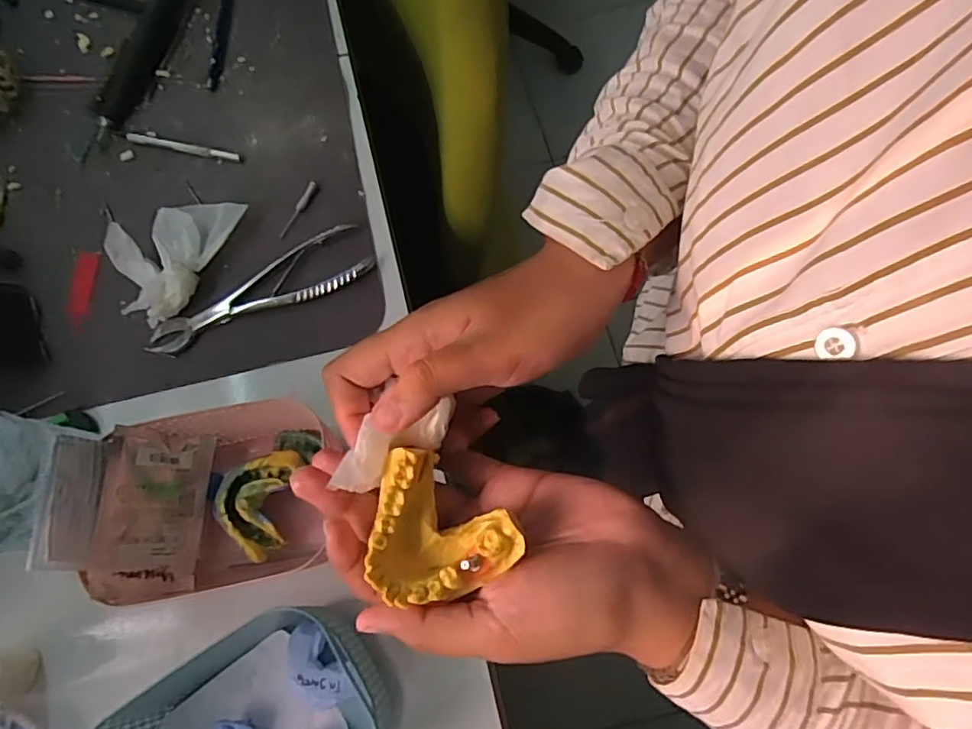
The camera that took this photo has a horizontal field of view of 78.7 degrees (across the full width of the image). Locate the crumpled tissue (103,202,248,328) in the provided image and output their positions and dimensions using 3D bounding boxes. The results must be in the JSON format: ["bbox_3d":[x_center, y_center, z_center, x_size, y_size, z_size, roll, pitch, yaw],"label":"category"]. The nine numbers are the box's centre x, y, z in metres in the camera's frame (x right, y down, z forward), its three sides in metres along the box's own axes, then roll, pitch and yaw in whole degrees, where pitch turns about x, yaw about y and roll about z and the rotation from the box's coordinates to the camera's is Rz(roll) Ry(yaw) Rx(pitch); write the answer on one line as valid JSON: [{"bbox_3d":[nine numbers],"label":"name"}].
[{"bbox_3d":[-0.276,-0.102,0.516,0.081,0.033,0.125,29,75,12],"label":"crumpled tissue"}]

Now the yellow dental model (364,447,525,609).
[{"bbox_3d":[-0.015,0.062,0.234,0.053,0.017,0.055,2,73,3],"label":"yellow dental model"}]

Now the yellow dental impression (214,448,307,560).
[{"bbox_3d":[-0.169,0.102,0.438,0.048,0.031,0.076,3,72,4],"label":"yellow dental impression"}]

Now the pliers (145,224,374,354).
[{"bbox_3d":[-0.196,-0.065,0.508,0.197,0.009,0.054,-22,72,-5],"label":"pliers"}]

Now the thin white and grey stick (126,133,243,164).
[{"bbox_3d":[-0.286,-0.205,0.560,0.111,0.006,0.012,13,73,7],"label":"thin white and grey stick"}]

